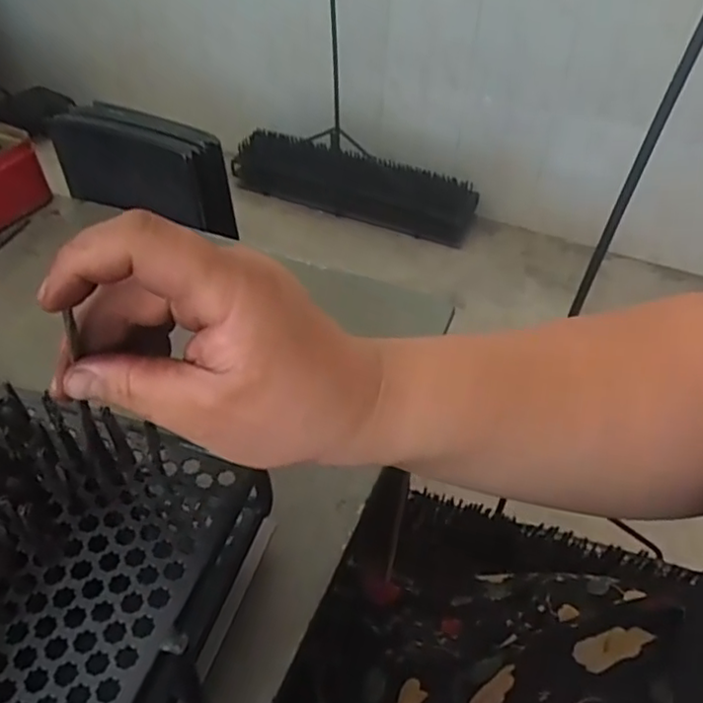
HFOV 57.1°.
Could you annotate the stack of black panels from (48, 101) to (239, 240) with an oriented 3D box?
[{"bbox_3d":[-0.181,-0.165,0.578,0.163,0.082,0.045,15,44,12],"label":"stack of black panels"}]

